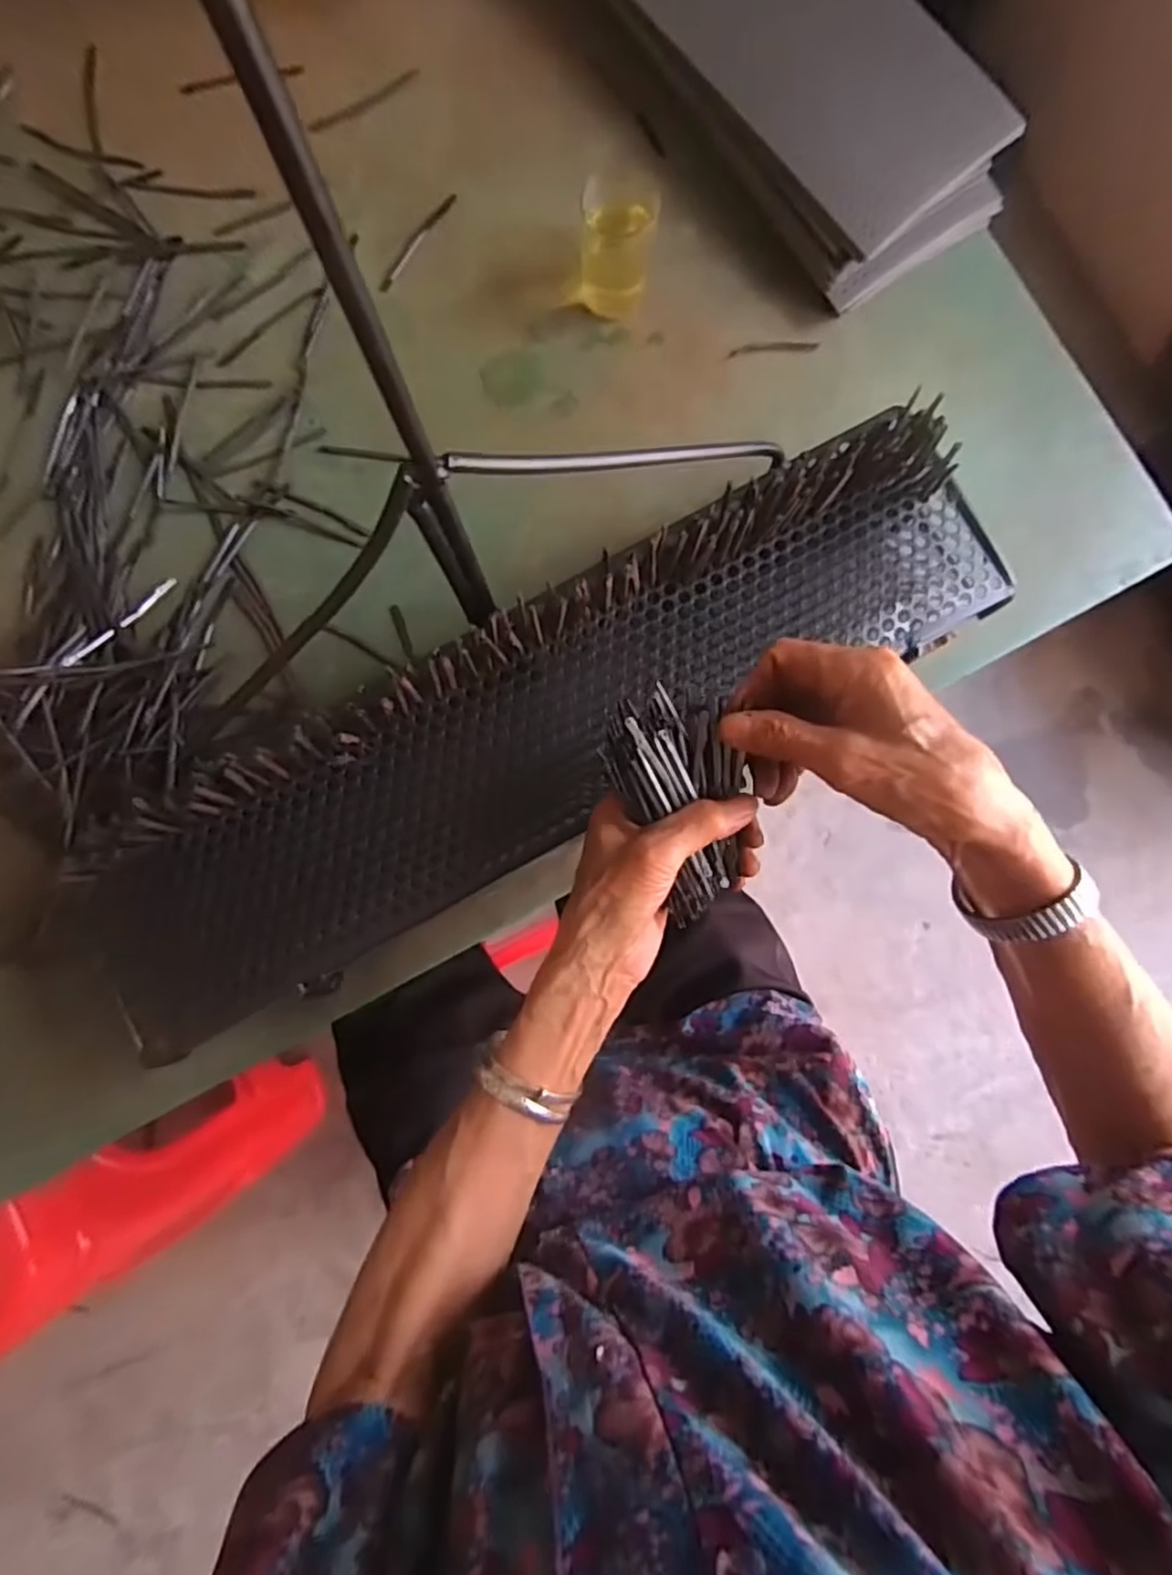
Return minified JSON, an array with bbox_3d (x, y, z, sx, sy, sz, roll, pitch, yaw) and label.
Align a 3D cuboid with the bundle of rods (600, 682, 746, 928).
[{"bbox_3d":[0.050,0.007,0.372,0.077,0.048,0.113,-15,105,-19],"label":"bundle of rods"}]

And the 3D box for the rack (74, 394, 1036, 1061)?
[{"bbox_3d":[-0.022,-0.039,0.408,0.588,0.037,0.138,-29,86,-3],"label":"rack"}]

